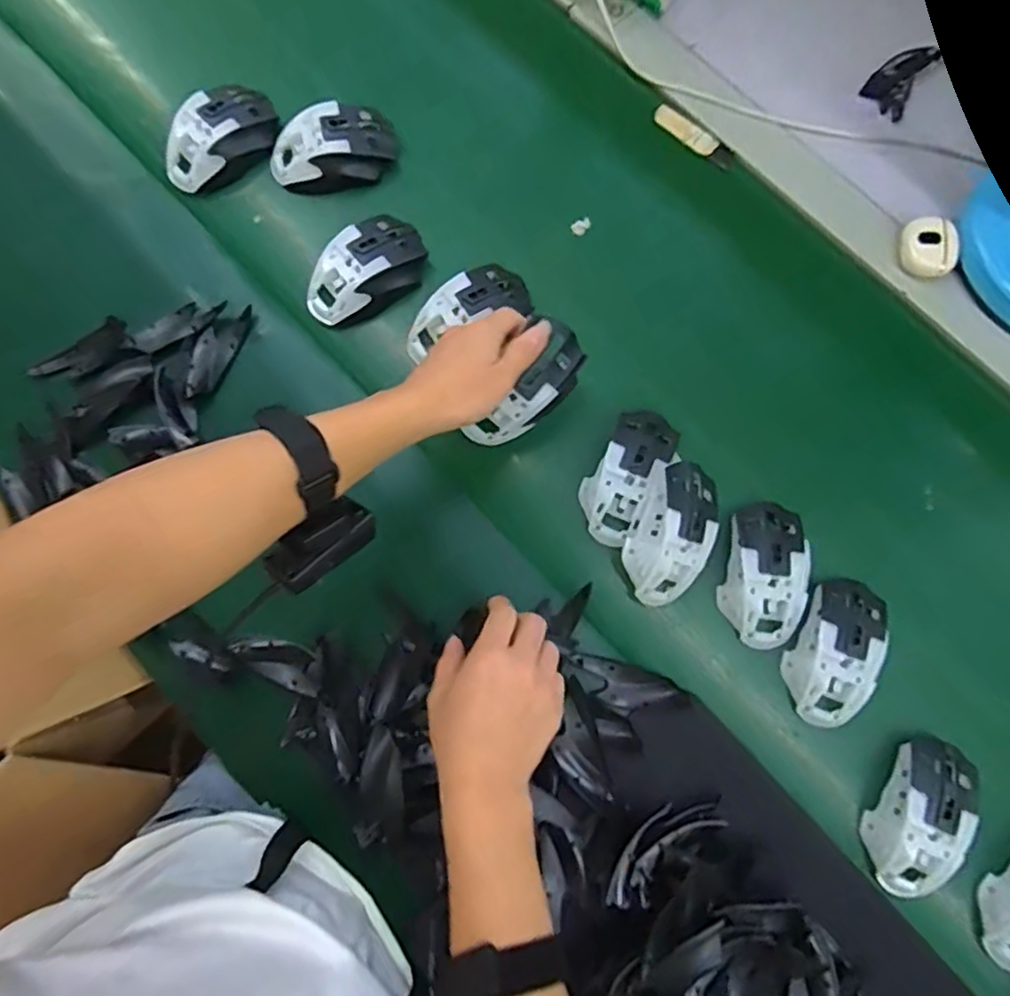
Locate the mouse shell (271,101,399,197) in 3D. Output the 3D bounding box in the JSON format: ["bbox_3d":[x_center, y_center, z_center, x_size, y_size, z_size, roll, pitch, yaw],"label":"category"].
[{"bbox_3d":[-0.161,-0.326,0.595,0.115,0.037,0.067,-9,80,1],"label":"mouse shell"}]

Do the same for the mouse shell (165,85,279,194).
[{"bbox_3d":[-0.269,-0.338,0.604,0.117,0.041,0.075,-32,81,-3],"label":"mouse shell"}]

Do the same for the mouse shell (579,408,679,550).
[{"bbox_3d":[0.106,-0.017,0.531,0.064,0.032,0.114,32,83,7],"label":"mouse shell"}]

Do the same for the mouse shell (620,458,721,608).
[{"bbox_3d":[0.135,0.028,0.510,0.065,0.040,0.119,21,82,5],"label":"mouse shell"}]

